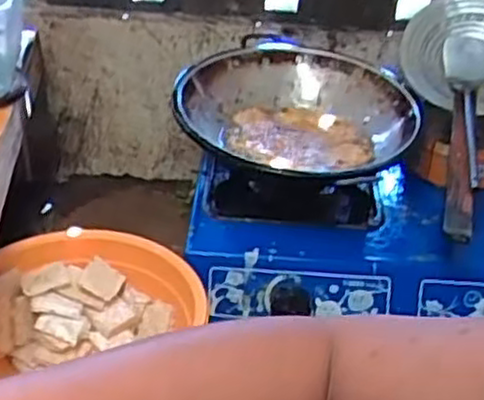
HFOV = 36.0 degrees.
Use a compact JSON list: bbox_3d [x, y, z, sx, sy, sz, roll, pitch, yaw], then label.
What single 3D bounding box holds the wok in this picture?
[{"bbox_3d":[0.073,-0.111,0.968,0.288,0.072,0.321,11,34,12],"label":"wok"}]

